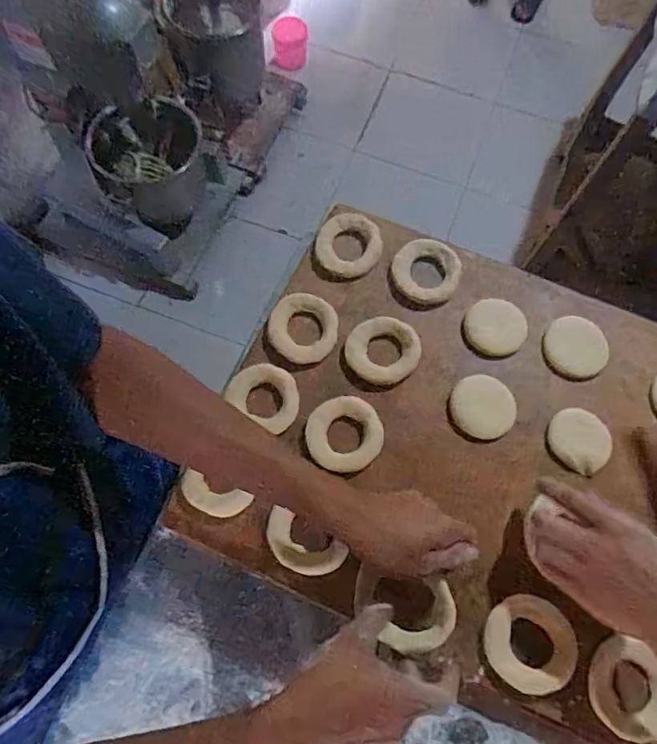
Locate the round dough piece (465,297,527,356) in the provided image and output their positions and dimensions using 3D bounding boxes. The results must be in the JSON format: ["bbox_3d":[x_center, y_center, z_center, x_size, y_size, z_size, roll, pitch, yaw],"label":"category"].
[{"bbox_3d":[0.183,-0.049,0.596,0.067,0.007,0.062,1,69,-2],"label":"round dough piece"}]

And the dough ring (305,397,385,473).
[{"bbox_3d":[0.017,0.061,0.546,0.072,0.015,0.072,1,69,-2],"label":"dough ring"}]

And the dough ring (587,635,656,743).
[{"bbox_3d":[0.264,0.278,0.479,0.076,0.012,0.072,-1,74,2],"label":"dough ring"}]

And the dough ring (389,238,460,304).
[{"bbox_3d":[0.109,-0.115,0.606,0.072,0.018,0.076,1,69,-2],"label":"dough ring"}]

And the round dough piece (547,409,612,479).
[{"bbox_3d":[0.258,0.068,0.558,0.058,0.022,0.058,1,69,-2],"label":"round dough piece"}]

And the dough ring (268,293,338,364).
[{"bbox_3d":[-0.027,-0.046,0.580,0.073,0.016,0.072,1,69,-2],"label":"dough ring"}]

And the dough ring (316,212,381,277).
[{"bbox_3d":[0.023,-0.143,0.621,0.073,0.012,0.076,1,69,-2],"label":"dough ring"}]

